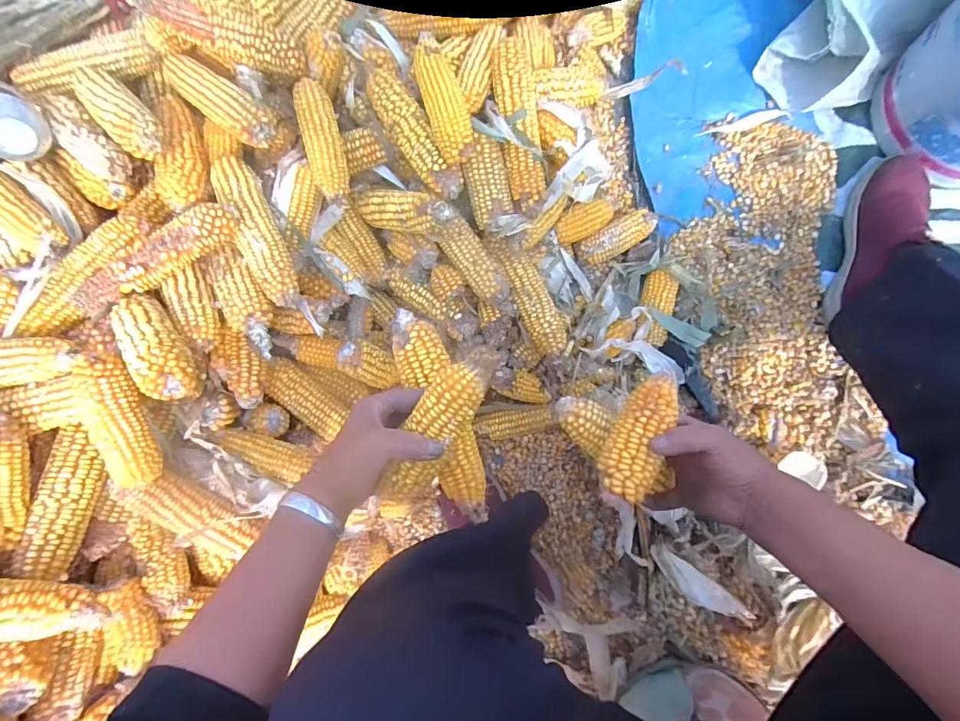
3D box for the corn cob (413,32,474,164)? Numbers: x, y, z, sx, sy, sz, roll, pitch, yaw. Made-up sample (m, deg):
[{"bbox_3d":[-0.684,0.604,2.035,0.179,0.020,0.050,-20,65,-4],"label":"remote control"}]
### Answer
[{"bbox_3d":[-0.044,-0.309,0.512,0.044,0.038,0.164,-18,83,6],"label":"corn cob"}]

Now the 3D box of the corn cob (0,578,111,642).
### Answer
[{"bbox_3d":[-0.389,0.207,0.366,0.134,0.035,0.036,14,88,-17],"label":"corn cob"}]

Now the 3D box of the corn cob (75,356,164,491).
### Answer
[{"bbox_3d":[-0.339,0.059,0.410,0.036,0.036,0.132,-9,103,7],"label":"corn cob"}]

